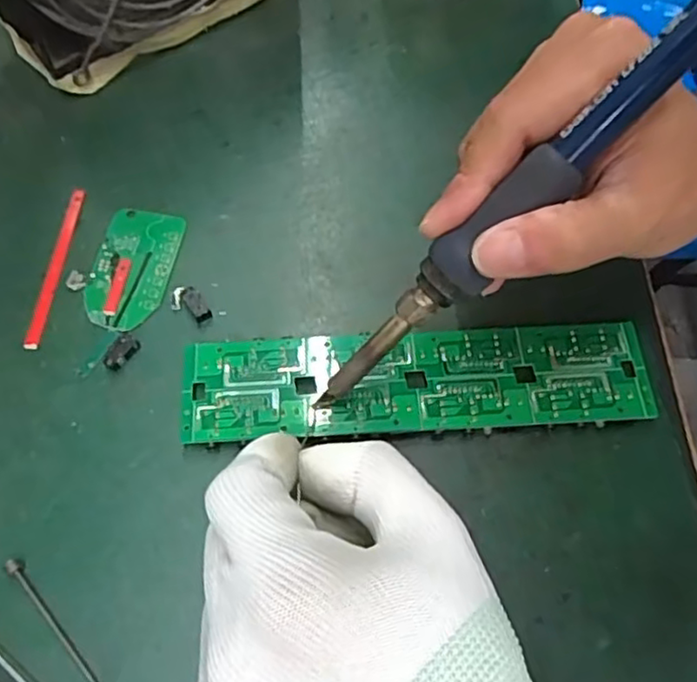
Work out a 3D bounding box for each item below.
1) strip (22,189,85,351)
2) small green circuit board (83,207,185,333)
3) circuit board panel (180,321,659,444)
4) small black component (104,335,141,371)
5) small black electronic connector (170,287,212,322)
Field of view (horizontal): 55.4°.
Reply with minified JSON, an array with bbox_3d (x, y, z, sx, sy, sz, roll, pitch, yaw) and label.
[{"bbox_3d":[-0.128,-0.034,0.290,0.008,0.004,0.080,5,64,2],"label":"strip"},{"bbox_3d":[-0.094,-0.033,0.290,0.034,0.004,0.059,7,65,3],"label":"small green circuit board"},{"bbox_3d":[0.026,0.015,0.262,0.180,0.004,0.043,-2,65,-2],"label":"circuit board panel"},{"bbox_3d":[-0.093,0.004,0.272,0.011,0.004,0.015,28,67,12],"label":"small black component"},{"bbox_3d":[-0.067,-0.015,0.281,0.013,0.004,0.019,-29,68,-13],"label":"small black electronic connector"}]

